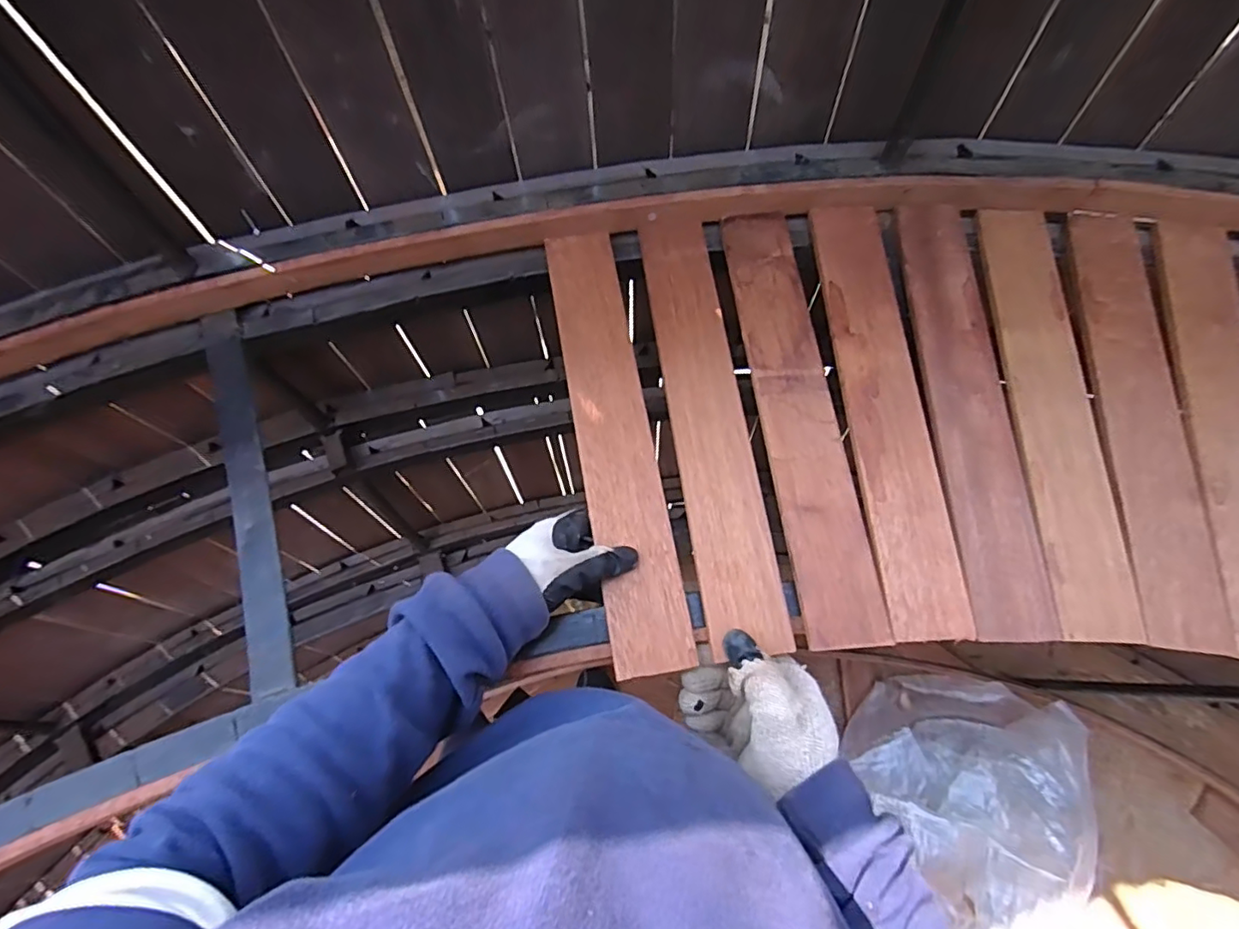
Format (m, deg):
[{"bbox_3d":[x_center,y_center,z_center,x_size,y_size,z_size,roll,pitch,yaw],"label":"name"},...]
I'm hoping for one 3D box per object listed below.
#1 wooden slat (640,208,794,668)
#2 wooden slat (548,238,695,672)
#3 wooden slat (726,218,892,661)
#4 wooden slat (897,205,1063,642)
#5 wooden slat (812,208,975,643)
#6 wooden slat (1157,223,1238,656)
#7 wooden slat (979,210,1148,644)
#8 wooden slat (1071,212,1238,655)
[{"bbox_3d":[0.074,-0.048,0.518,0.069,0.010,0.407,-6,71,-4],"label":"wooden slat"},{"bbox_3d":[-0.006,-0.032,0.509,0.063,0.009,0.406,-9,71,-4],"label":"wooden slat"},{"bbox_3d":[0.158,-0.053,0.522,0.064,0.015,0.412,-6,72,-2],"label":"wooden slat"},{"bbox_3d":[0.312,-0.062,0.520,0.071,0.008,0.413,1,72,1],"label":"wooden slat"},{"bbox_3d":[0.236,-0.059,0.522,0.071,0.015,0.411,-1,72,0],"label":"wooden slat"},{"bbox_3d":[0.541,-0.044,0.513,0.071,0.009,0.413,10,72,4],"label":"wooden slat"},{"bbox_3d":[0.392,-0.060,0.527,0.072,0.012,0.418,3,72,2],"label":"wooden slat"},{"bbox_3d":[0.472,-0.053,0.519,0.080,0.011,0.413,8,72,3],"label":"wooden slat"}]

